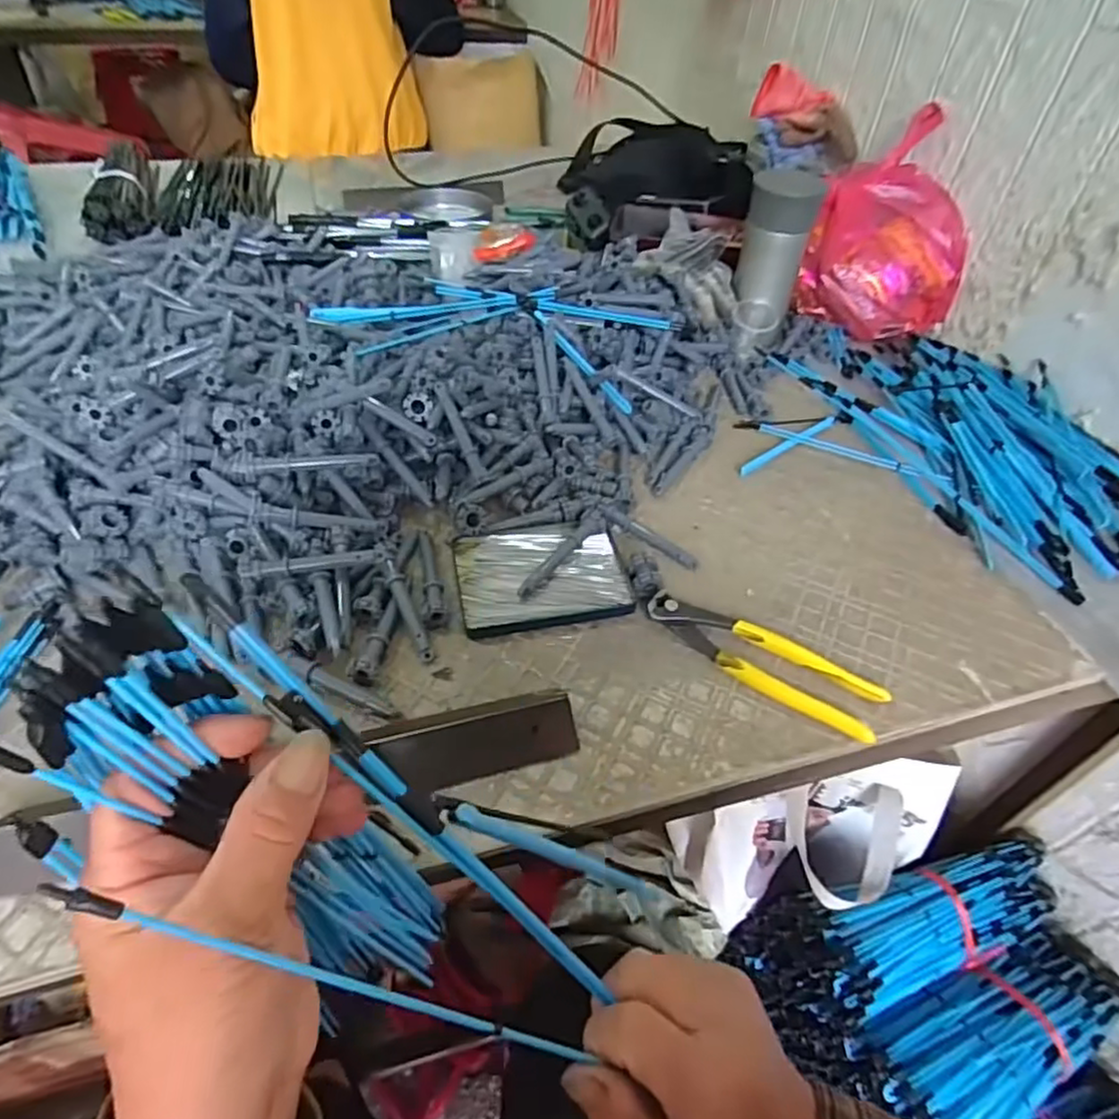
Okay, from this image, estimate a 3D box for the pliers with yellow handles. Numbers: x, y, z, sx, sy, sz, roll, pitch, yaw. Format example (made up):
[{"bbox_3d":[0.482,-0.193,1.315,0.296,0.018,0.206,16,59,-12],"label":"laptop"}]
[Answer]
[{"bbox_3d":[0.128,0.059,0.470,0.194,0.018,0.047,31,53,22],"label":"pliers with yellow handles"}]

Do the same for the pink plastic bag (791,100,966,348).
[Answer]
[{"bbox_3d":[0.381,-0.372,0.765,0.173,0.164,0.162,19,49,13],"label":"pink plastic bag"}]

